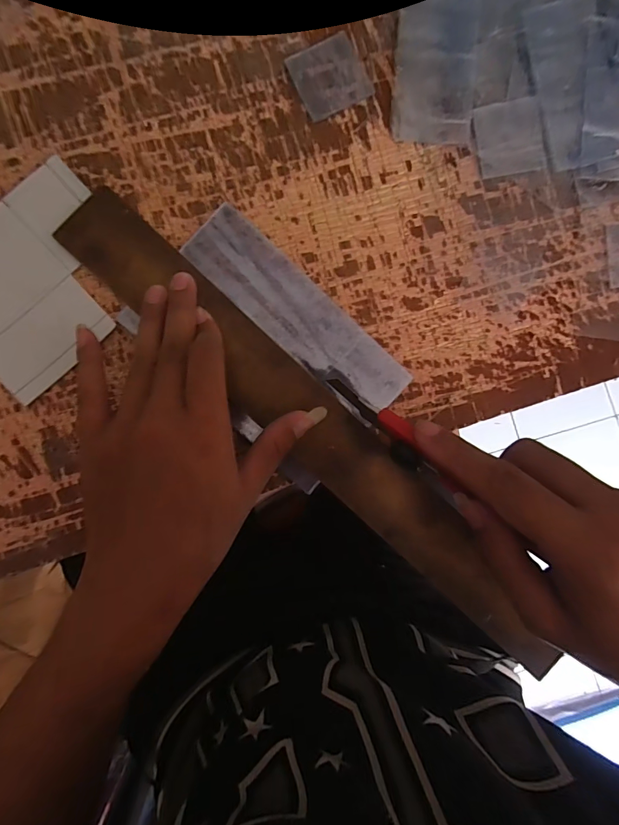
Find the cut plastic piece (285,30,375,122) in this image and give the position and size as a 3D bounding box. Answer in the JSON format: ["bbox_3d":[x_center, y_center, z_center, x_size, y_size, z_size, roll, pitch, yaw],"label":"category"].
[{"bbox_3d":[0.014,-0.229,0.274,0.047,0.004,0.048,-26,91,-4],"label":"cut plastic piece"}]

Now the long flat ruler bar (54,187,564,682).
[{"bbox_3d":[0.008,0.014,0.266,0.419,0.012,0.052,45,87,-2],"label":"long flat ruler bar"}]

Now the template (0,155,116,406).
[{"bbox_3d":[-0.189,-0.069,0.261,0.165,0.006,0.102,-44,92,-3],"label":"template"}]

